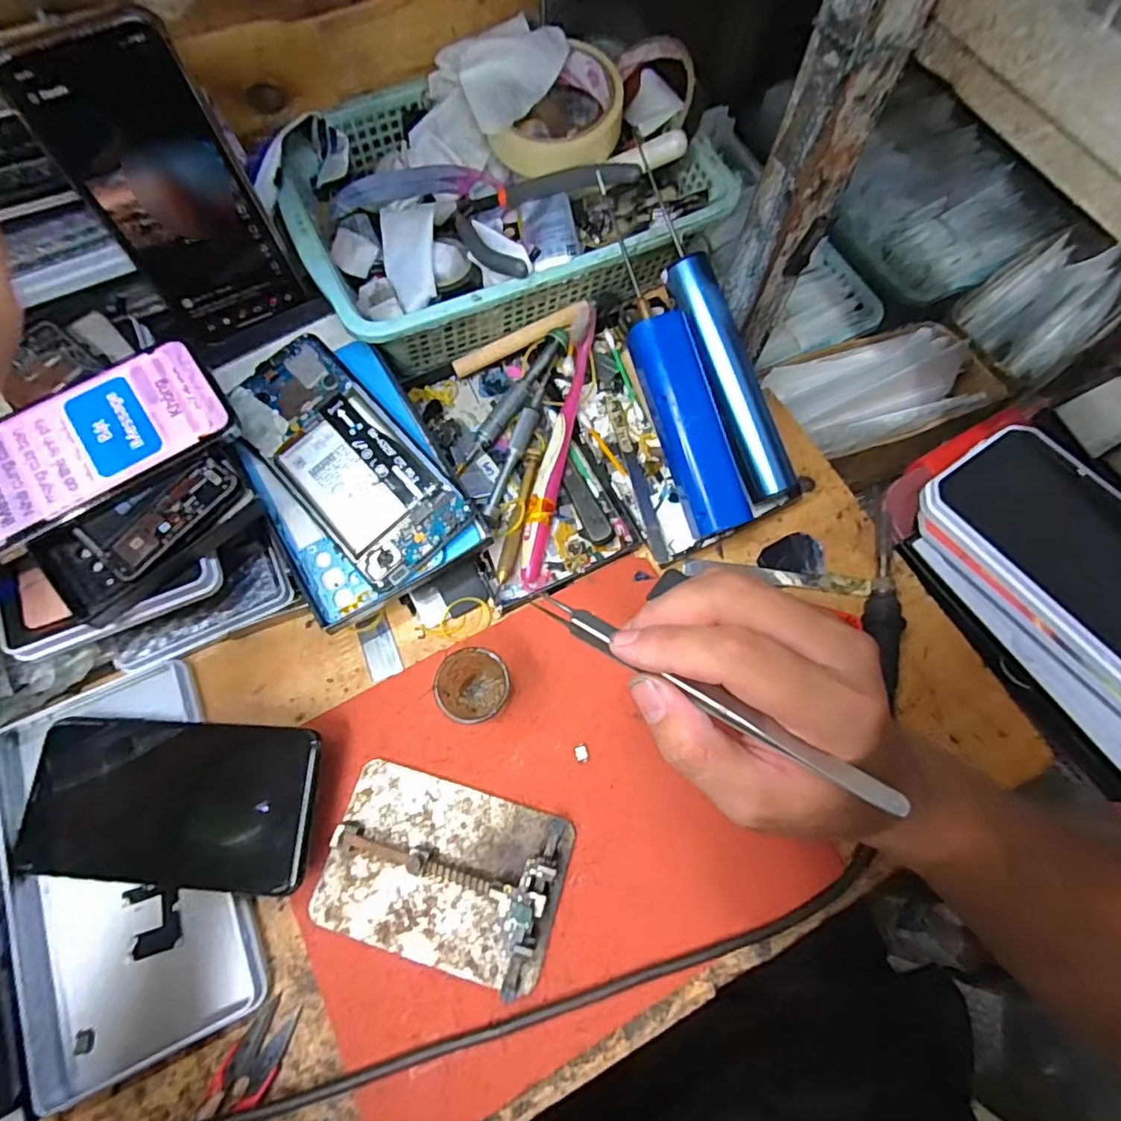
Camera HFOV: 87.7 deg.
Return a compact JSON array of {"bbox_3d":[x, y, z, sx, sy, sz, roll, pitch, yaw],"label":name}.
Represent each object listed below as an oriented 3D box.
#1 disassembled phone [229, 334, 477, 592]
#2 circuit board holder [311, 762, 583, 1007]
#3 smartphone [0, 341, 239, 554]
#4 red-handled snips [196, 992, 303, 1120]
[{"bbox_3d":[-0.123,-0.059,0.331,0.068,0.006,0.152,-42,82,-5],"label":"disassembled phone"},{"bbox_3d":[-0.058,0.155,0.292,0.116,0.018,0.079,16,70,6],"label":"circuit board holder"},{"bbox_3d":[-0.238,-0.059,0.292,0.134,0.006,0.066,-35,79,-14],"label":"smartphone"},{"bbox_3d":[-0.156,0.254,0.259,0.024,0.010,0.099,28,72,10],"label":"red-handled snips"}]

